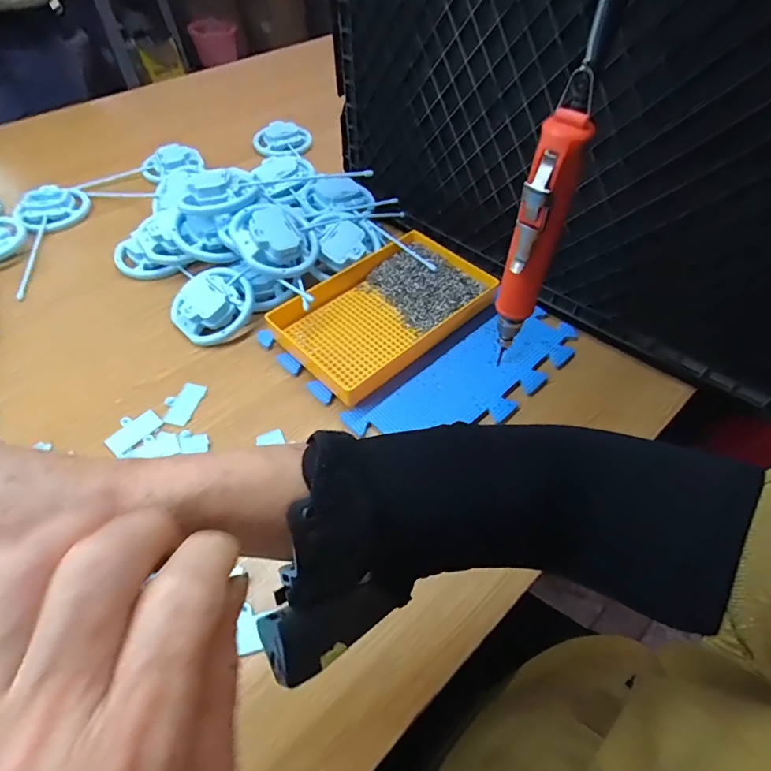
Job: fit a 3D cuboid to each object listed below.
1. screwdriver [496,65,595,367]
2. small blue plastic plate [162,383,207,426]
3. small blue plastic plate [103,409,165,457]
[{"bbox_3d":[0.114,-0.110,0.355,0.031,0.218,0.032,12,53,9],"label":"screwdriver"},{"bbox_3d":[-0.218,0.019,0.492,0.035,0.004,0.053,8,52,6],"label":"small blue plastic plate"},{"bbox_3d":[-0.259,0.046,0.468,0.037,0.004,0.053,33,59,23],"label":"small blue plastic plate"}]

